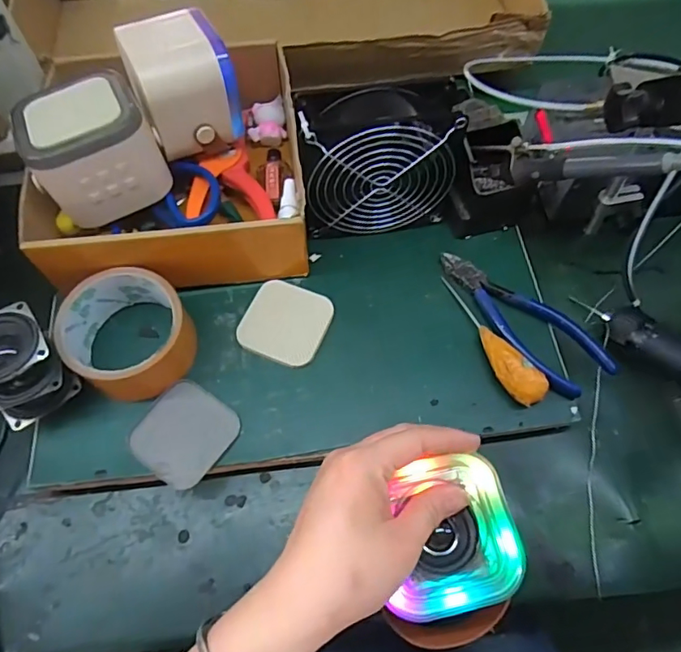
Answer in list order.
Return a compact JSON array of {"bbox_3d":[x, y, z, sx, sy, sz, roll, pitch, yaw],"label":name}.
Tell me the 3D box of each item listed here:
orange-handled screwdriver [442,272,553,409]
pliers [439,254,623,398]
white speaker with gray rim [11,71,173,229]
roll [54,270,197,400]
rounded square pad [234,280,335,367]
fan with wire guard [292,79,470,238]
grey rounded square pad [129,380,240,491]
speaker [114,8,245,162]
[{"bbox_3d":[0.115,0.008,0.394,0.025,0.024,0.120,-26,66,-11],"label":"orange-handled screwdriver"},{"bbox_3d":[0.140,-0.001,0.403,0.156,0.008,0.061,33,68,15],"label":"pliers"},{"bbox_3d":[-0.190,-0.136,0.391,0.091,0.070,0.090,-29,67,-13],"label":"white speaker with gray rim"},{"bbox_3d":[-0.157,0.005,0.378,0.084,0.051,0.087,0,64,1],"label":"roll"},{"bbox_3d":[-0.044,-0.003,0.404,0.063,0.011,0.063,23,66,12],"label":"rounded square pad"},{"bbox_3d":[0.030,-0.129,0.405,0.129,0.120,0.062,-9,64,-3],"label":"fan with wire guard"},{"bbox_3d":[-0.114,0.077,0.366,0.063,0.005,0.064,33,69,16],"label":"grey rounded square pad"},{"bbox_3d":[-0.126,-0.195,0.404,0.073,0.073,0.078,-22,66,-10],"label":"speaker"}]

